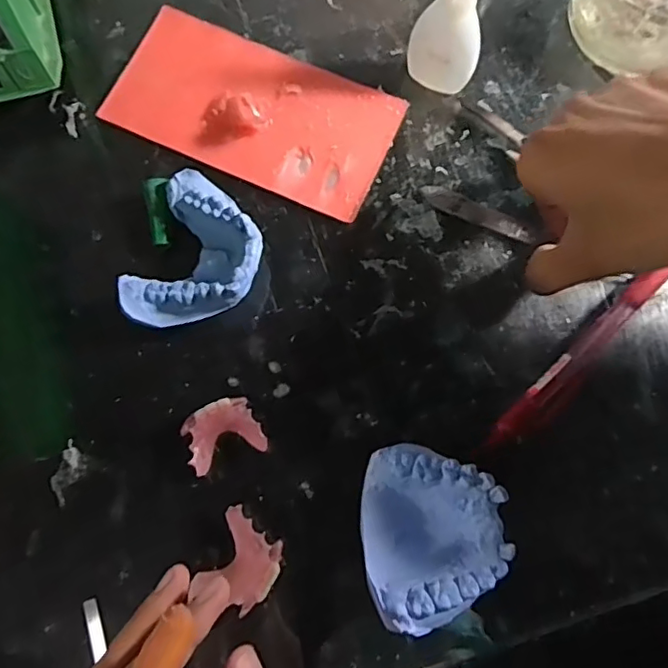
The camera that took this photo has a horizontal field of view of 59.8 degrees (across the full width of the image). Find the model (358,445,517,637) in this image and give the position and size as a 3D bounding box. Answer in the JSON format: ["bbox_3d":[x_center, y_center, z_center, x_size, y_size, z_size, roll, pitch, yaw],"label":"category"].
[{"bbox_3d":[0.041,0.083,0.245,0.057,0.033,0.068,-2,77,-2],"label":"model"}]

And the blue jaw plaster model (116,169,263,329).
[{"bbox_3d":[-0.062,-0.035,0.272,0.054,0.033,0.074,19,77,3],"label":"blue jaw plaster model"}]

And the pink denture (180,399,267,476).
[{"bbox_3d":[-0.050,0.045,0.263,0.033,0.016,0.027,-22,78,-6],"label":"pink denture"}]

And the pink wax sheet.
[{"bbox_3d":[-0.042,-0.118,0.304,0.144,0.011,0.074,23,78,4],"label":"pink wax sheet"}]

